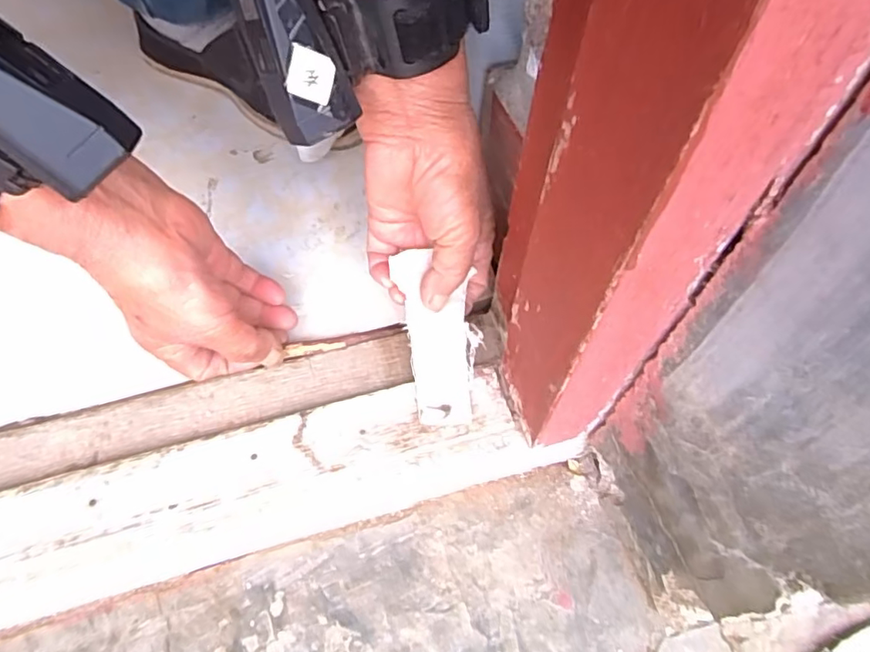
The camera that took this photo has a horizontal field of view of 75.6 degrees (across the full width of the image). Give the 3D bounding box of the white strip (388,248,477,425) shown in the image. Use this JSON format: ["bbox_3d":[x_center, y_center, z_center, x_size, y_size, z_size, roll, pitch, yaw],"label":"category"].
[{"bbox_3d":[0.001,0.007,0.314,0.036,0.006,0.095,-14,90,-10],"label":"white strip"}]

